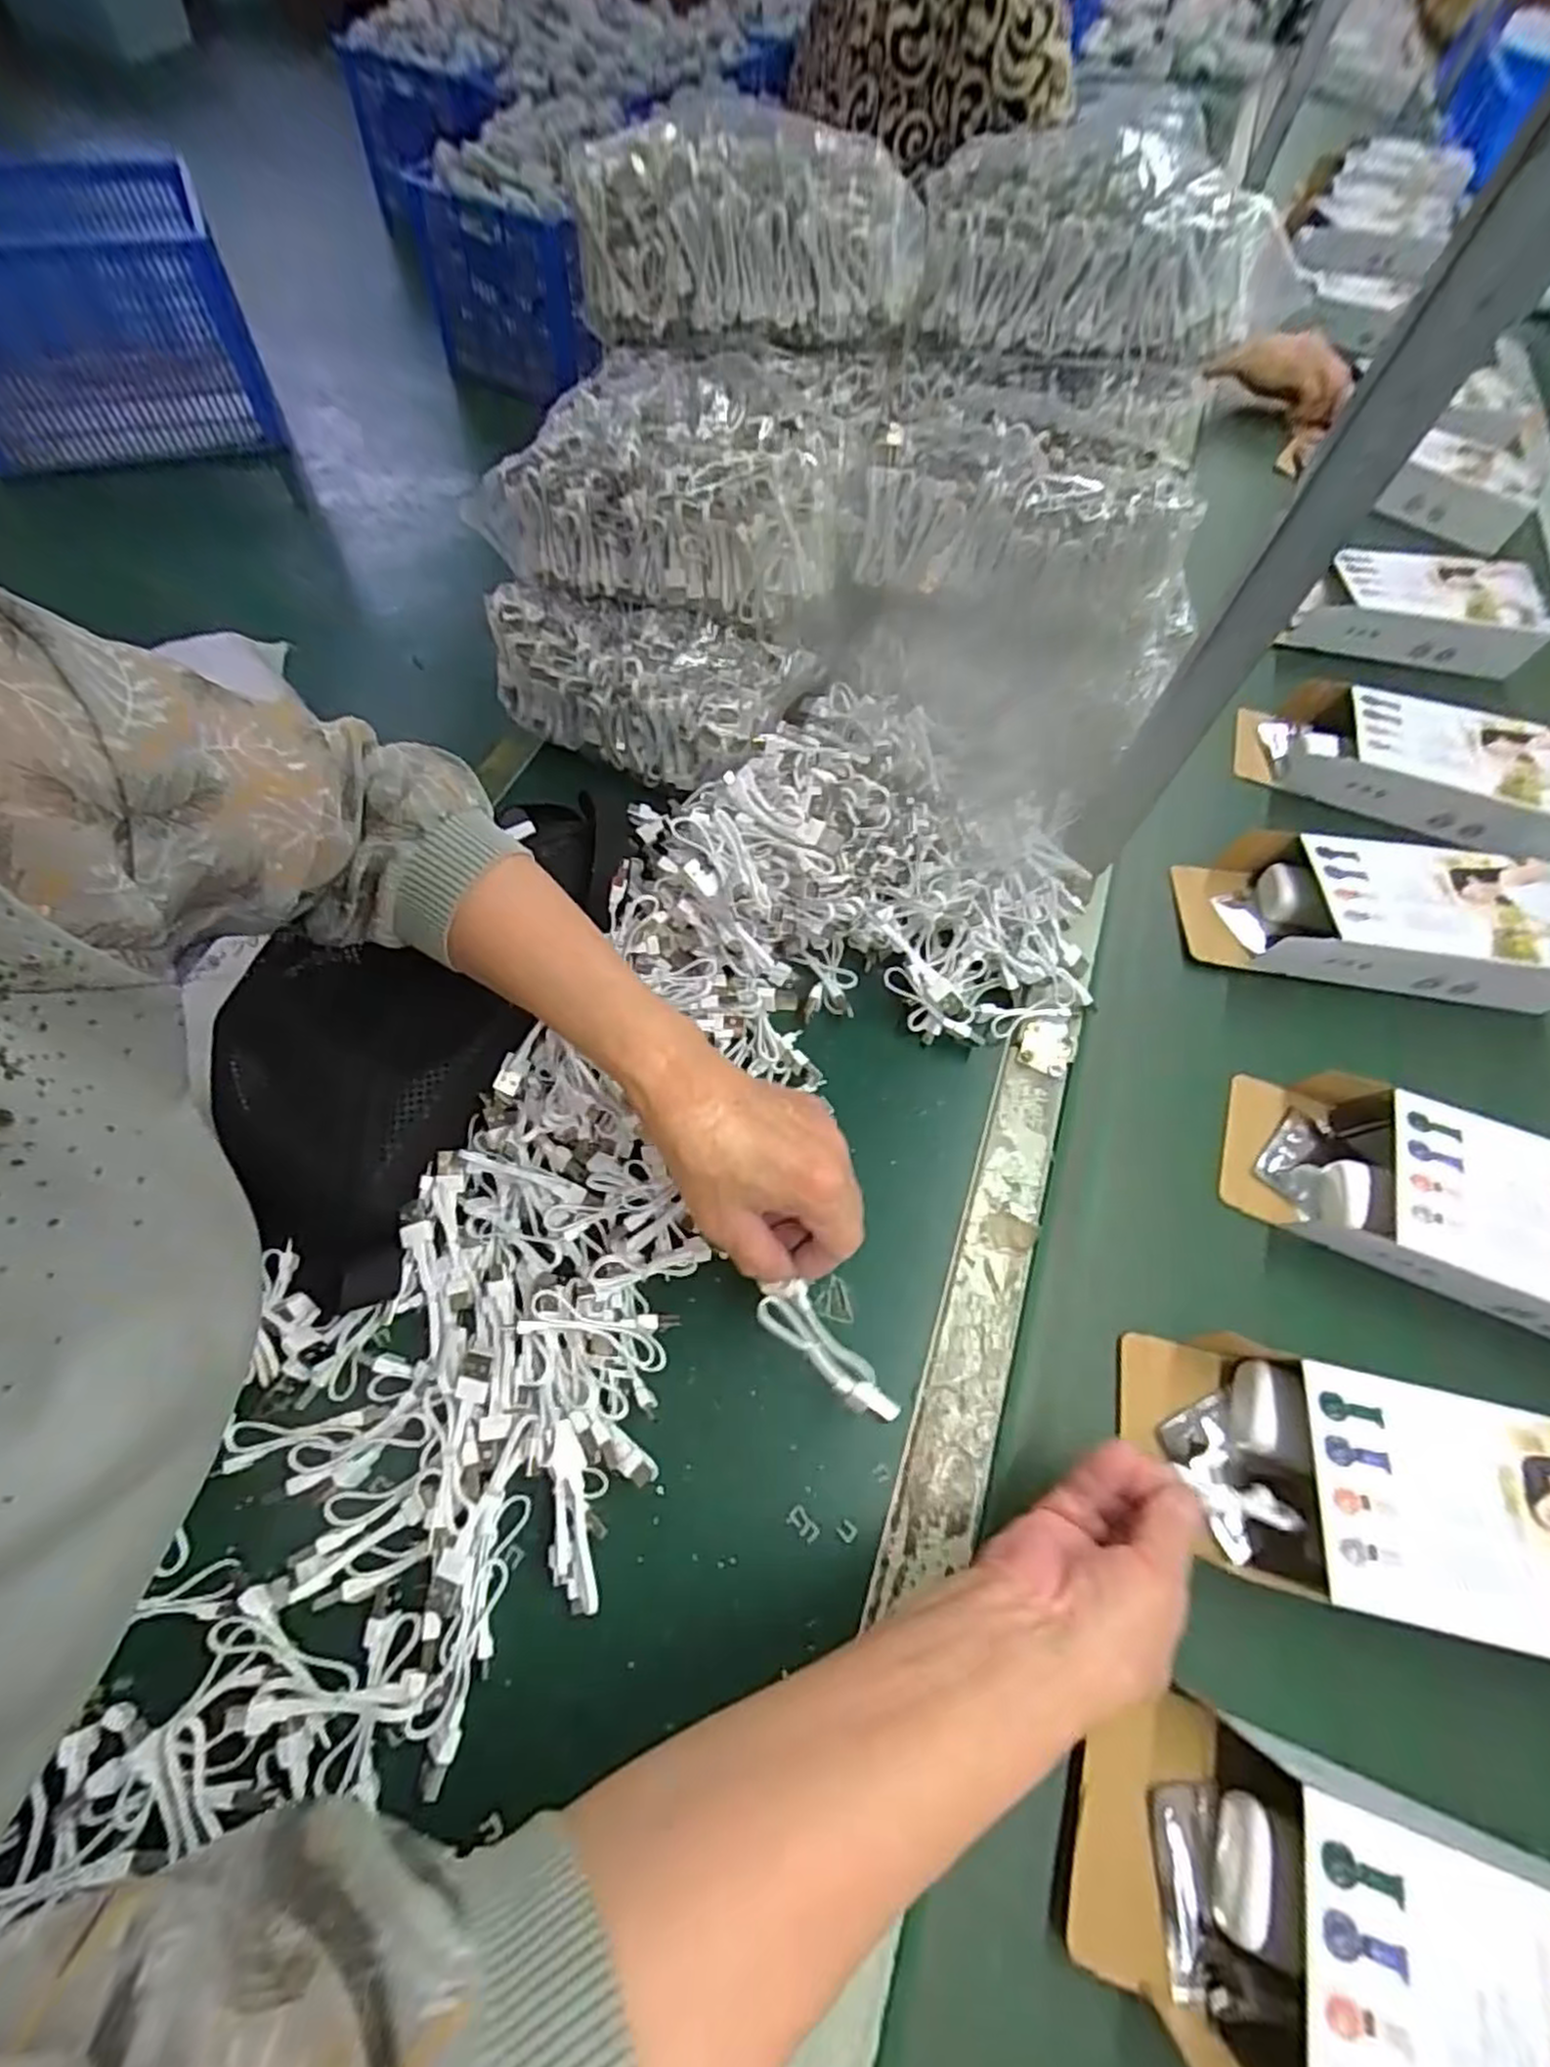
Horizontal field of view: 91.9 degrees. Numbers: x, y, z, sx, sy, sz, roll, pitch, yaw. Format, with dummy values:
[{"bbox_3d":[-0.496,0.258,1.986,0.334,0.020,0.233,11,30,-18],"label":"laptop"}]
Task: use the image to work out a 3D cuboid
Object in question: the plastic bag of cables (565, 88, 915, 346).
[{"bbox_3d":[-0.020,-0.541,0.505,0.231,0.110,0.078,9,62,2],"label":"plastic bag of cables"}]

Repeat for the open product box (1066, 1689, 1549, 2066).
[{"bbox_3d":[0.246,0.356,0.279,0.251,0.051,0.103,18,60,8],"label":"open product box"}]

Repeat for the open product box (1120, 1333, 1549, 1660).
[{"bbox_3d":[0.303,0.223,0.359,0.252,0.050,0.101,14,60,6],"label":"open product box"}]

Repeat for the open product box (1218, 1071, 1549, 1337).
[{"bbox_3d":[0.399,0.102,0.431,0.248,0.056,0.099,23,61,11],"label":"open product box"}]

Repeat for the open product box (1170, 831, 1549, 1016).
[{"bbox_3d":[0.426,-0.081,0.533,0.245,0.065,0.111,11,60,4],"label":"open product box"}]

